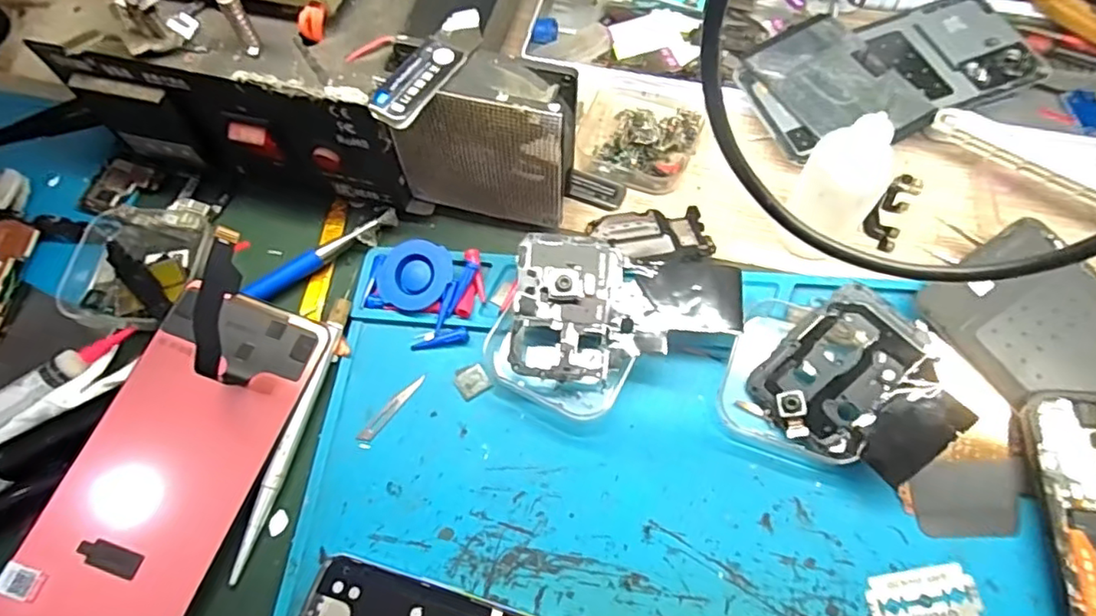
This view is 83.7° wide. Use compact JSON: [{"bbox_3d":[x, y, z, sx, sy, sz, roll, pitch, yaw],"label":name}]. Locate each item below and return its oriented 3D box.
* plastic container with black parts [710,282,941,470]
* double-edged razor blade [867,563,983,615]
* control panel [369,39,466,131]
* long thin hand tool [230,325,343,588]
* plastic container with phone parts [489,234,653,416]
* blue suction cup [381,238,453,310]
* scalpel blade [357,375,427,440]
[{"bbox_3d":[0.119,0.027,0.263,0.073,0.030,0.069,20,68,12],"label":"plastic container with black parts"},{"bbox_3d":[0.147,0.114,0.236,0.042,0.004,0.023,-9,65,-1],"label":"double-edged razor blade"},{"bbox_3d":[-0.052,-0.090,0.245,0.018,0.009,0.045,26,70,14],"label":"control panel"},{"bbox_3d":[-0.114,0.060,0.271,0.006,0.009,0.114,13,67,9],"label":"long thin hand tool"},{"bbox_3d":[0.011,0.006,0.280,0.063,0.027,0.074,19,68,12],"label":"plastic container with phone parts"},{"bbox_3d":[-0.064,-0.016,0.297,0.034,0.008,0.034,-1,85,8],"label":"blue suction cup"},{"bbox_3d":[-0.072,0.045,0.279,0.006,0.004,0.039,35,72,17],"label":"scalpel blade"}]

